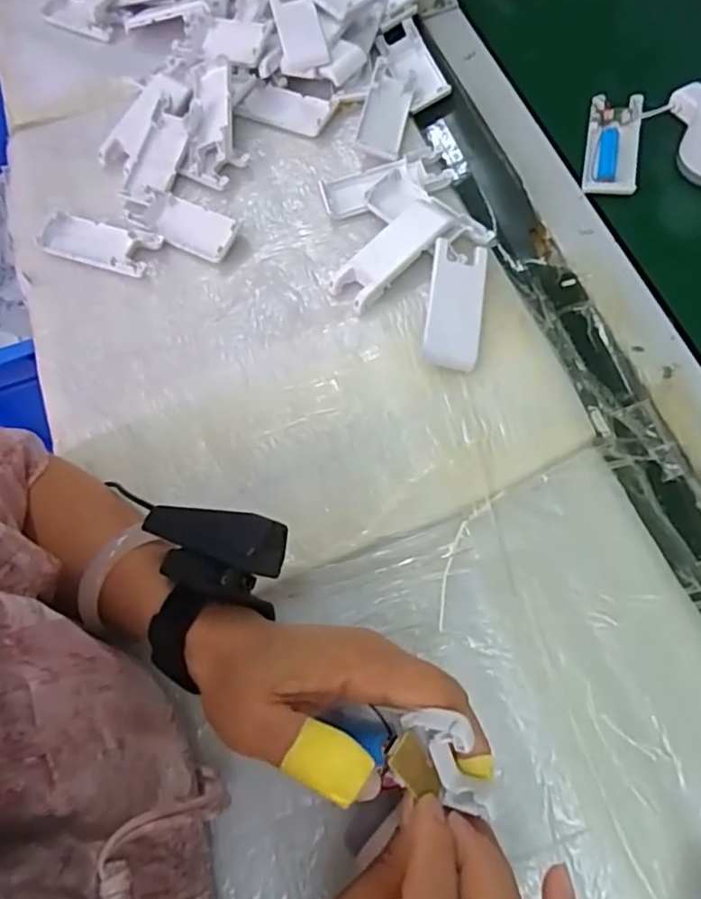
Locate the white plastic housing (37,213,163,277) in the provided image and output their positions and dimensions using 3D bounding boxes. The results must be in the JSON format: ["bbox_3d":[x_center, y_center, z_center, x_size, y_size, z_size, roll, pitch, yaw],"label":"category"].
[{"bbox_3d":[-0.211,-0.171,0.521,0.107,0.016,0.037,17,70,15],"label":"white plastic housing"}]

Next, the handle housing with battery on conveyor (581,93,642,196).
[{"bbox_3d":[0.212,-0.244,0.508,0.041,0.020,0.098,8,68,11],"label":"handle housing with battery on conveyor"}]

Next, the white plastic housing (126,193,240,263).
[{"bbox_3d":[-0.141,-0.188,0.514,0.103,0.016,0.039,24,72,17],"label":"white plastic housing"}]

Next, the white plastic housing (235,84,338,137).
[{"bbox_3d":[-0.057,-0.307,0.564,0.085,0.014,0.041,23,71,16],"label":"white plastic housing"}]

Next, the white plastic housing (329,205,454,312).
[{"bbox_3d":[0.029,-0.145,0.468,0.094,0.015,0.040,-41,71,-1],"label":"white plastic housing"}]

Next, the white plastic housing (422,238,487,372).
[{"bbox_3d":[0.074,-0.102,0.446,0.038,0.015,0.097,6,67,10],"label":"white plastic housing"}]

